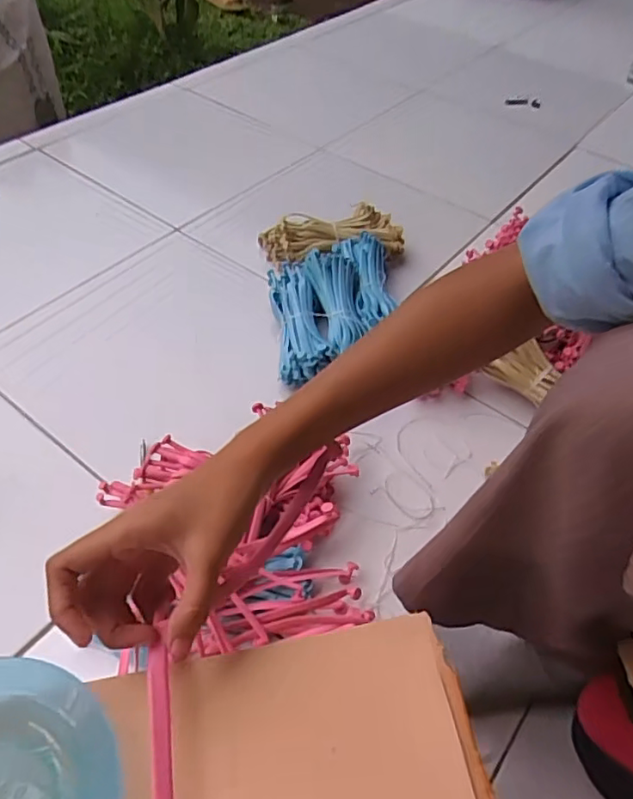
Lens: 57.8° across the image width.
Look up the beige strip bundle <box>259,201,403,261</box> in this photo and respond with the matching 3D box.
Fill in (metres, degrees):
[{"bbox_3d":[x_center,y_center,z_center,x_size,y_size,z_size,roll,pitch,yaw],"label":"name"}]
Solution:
[{"bbox_3d":[0.025,-0.262,0.928,0.227,0.063,0.082,-6,52,-8],"label":"beige strip bundle"}]

